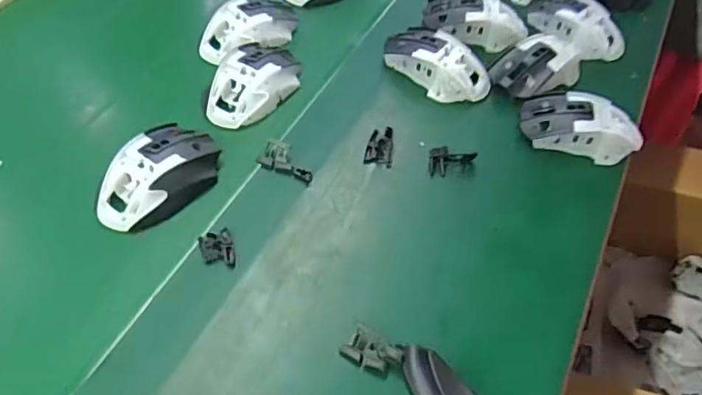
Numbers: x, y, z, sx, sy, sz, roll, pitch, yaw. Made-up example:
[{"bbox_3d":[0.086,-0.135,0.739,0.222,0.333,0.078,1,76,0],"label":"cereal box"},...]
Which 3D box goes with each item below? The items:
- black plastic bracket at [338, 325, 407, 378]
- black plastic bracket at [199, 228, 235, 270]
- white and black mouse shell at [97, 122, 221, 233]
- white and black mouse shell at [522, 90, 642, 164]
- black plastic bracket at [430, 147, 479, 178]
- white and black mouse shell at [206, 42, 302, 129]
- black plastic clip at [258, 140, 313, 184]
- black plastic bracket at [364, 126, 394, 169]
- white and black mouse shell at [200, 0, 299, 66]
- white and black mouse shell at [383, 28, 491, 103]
[{"bbox_3d":[0.016,0.113,0.415,0.043,0.012,0.025,23,55,16],"label":"black plastic bracket"},{"bbox_3d":[-0.106,0.042,0.460,0.026,0.006,0.034,-19,55,-15],"label":"black plastic bracket"},{"bbox_3d":[-0.165,-0.021,0.491,0.068,0.031,0.109,24,56,15],"label":"white and black mouse shell"},{"bbox_3d":[0.219,-0.070,0.542,0.113,0.036,0.059,13,53,9],"label":"white and black mouse shell"},{"bbox_3d":[0.093,-0.033,0.520,0.043,0.020,0.020,-3,52,-3],"label":"black plastic bracket"},{"bbox_3d":[-0.099,-0.114,0.565,0.061,0.034,0.100,28,57,18],"label":"white and black mouse shell"},{"bbox_3d":[-0.056,-0.033,0.514,0.052,0.011,0.027,19,54,13],"label":"black plastic clip"},{"bbox_3d":[0.027,-0.049,0.532,0.025,0.006,0.042,6,52,4],"label":"black plastic bracket"},{"bbox_3d":[-0.109,-0.184,0.620,0.110,0.037,0.065,-37,63,-25],"label":"white and black mouse shell"},{"bbox_3d":[0.087,-0.139,0.582,0.114,0.037,0.058,36,59,24],"label":"white and black mouse shell"}]

